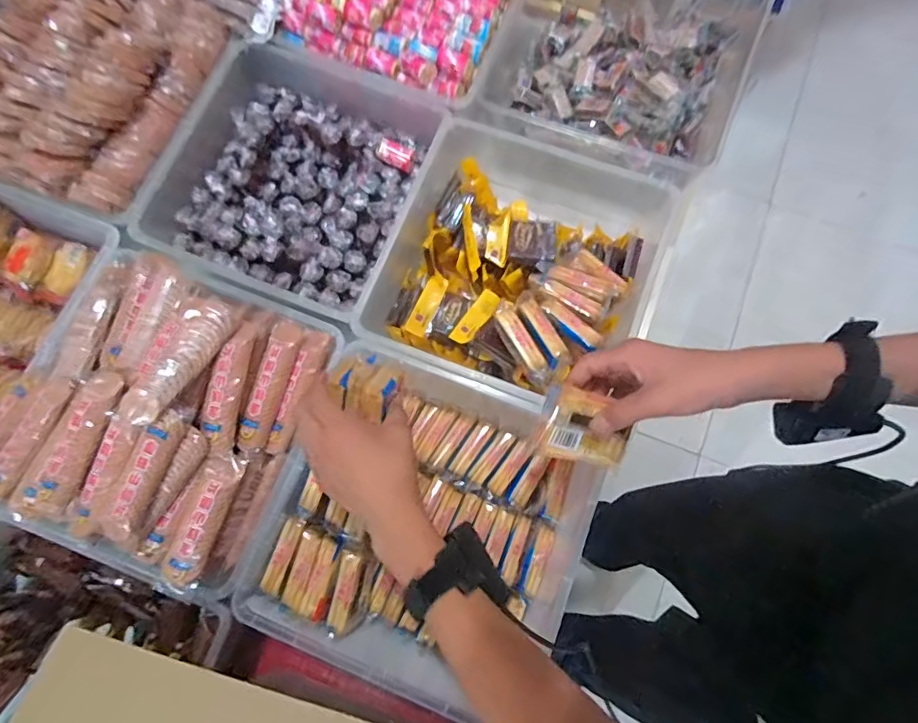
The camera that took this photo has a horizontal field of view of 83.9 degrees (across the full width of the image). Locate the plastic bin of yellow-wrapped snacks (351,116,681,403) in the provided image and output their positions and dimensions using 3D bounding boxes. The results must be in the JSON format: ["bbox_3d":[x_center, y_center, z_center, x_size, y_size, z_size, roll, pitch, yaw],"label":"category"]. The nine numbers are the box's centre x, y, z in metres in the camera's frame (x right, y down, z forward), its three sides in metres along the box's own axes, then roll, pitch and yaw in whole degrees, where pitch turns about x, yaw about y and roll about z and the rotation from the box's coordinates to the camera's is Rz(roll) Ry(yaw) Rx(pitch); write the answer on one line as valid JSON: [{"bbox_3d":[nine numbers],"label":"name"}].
[{"bbox_3d":[0.073,-0.121,0.628,0.301,0.146,0.327,21,78,5],"label":"plastic bin of yellow-wrapped snacks"}]

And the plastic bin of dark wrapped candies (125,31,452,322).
[{"bbox_3d":[-0.209,-0.224,0.618,0.293,0.085,0.289,22,78,6],"label":"plastic bin of dark wrapped candies"}]

